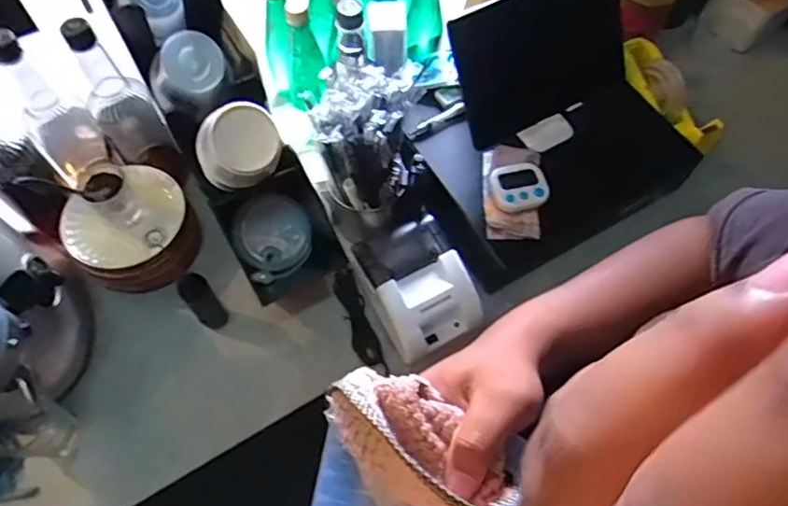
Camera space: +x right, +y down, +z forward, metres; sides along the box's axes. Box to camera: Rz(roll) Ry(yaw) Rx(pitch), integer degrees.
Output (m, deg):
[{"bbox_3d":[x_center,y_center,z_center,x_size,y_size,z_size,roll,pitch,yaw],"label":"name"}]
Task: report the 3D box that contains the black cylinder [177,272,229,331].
[{"bbox_3d":[-0.227,0.064,0.677,0.033,0.105,0.032,1,60,-2],"label":"black cylinder"}]

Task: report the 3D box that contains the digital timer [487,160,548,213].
[{"bbox_3d":[0.156,-0.083,0.703,0.066,0.015,0.062,-13,61,-10],"label":"digital timer"}]

